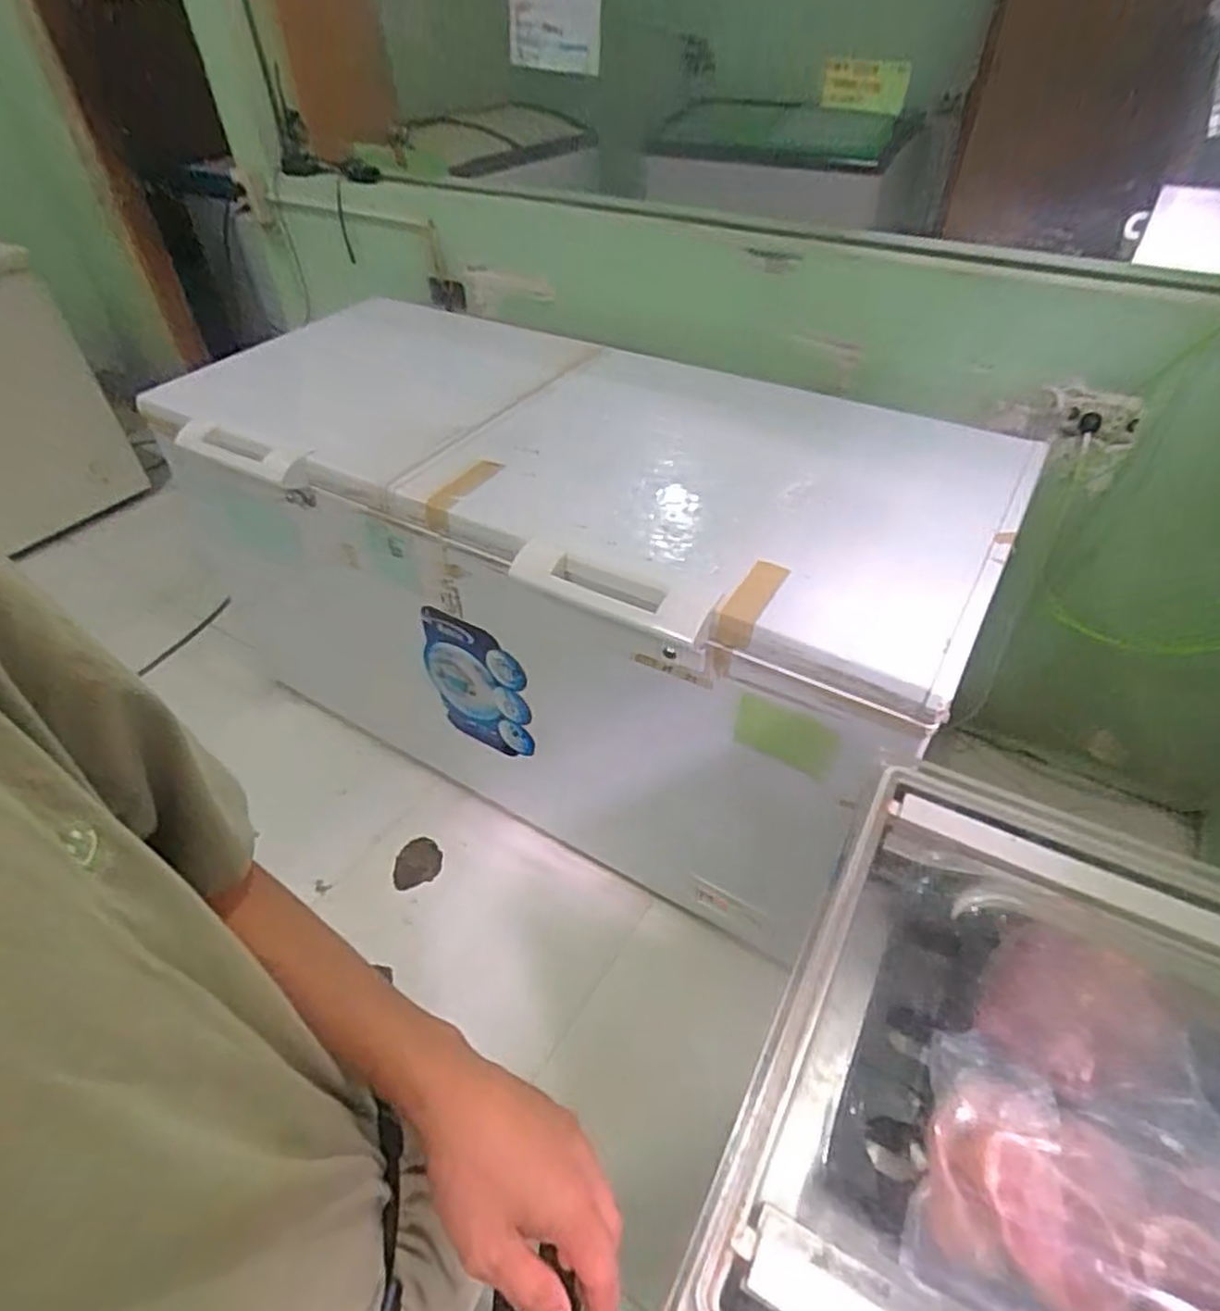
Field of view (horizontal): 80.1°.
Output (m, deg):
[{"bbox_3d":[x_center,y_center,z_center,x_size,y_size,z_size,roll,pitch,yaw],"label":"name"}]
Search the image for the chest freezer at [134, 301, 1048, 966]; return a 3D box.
[{"bbox_3d":[-0.084,-0.135,1.572,1.491,0.784,0.685,23,49,23],"label":"chest freezer"}]

